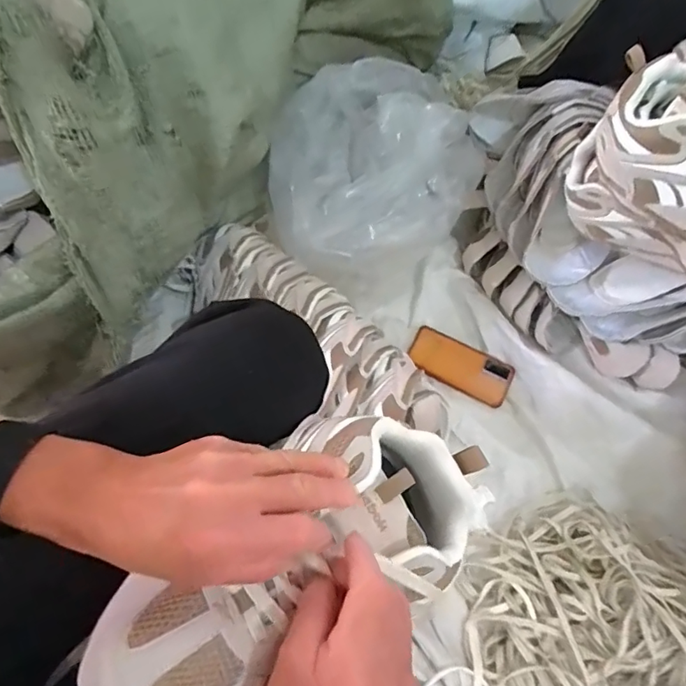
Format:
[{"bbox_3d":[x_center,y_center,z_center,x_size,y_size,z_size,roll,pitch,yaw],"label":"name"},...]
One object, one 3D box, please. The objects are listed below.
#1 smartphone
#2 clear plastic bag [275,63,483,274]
[{"bbox_3d":[0.187,0.038,0.809,0.163,0.010,0.076,25,76,11],"label":"smartphone"},{"bbox_3d":[0.060,-0.293,0.763,0.325,0.144,0.321,-8,62,-9],"label":"clear plastic bag"}]

